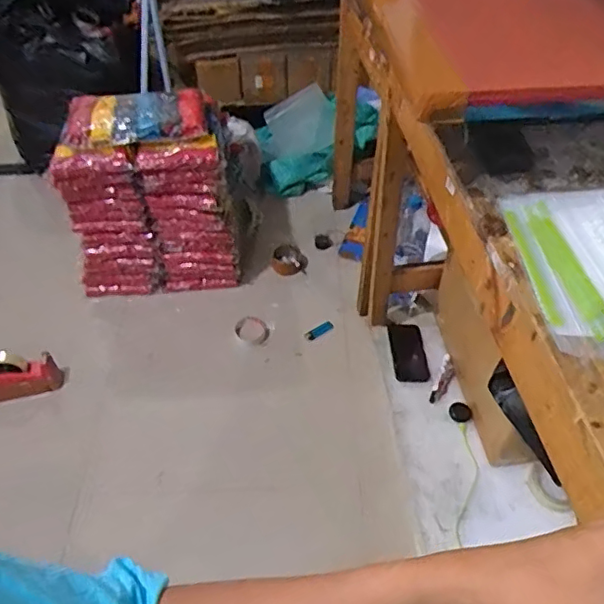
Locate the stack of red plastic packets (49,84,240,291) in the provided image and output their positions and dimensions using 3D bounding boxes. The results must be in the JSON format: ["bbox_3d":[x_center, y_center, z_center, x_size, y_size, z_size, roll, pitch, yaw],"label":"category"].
[{"bbox_3d":[-0.396,-0.273,1.542,0.425,0.493,0.230,-8,47,-6],"label":"stack of red plastic packets"}]

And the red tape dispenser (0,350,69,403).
[{"bbox_3d":[-0.664,0.166,1.346,0.203,0.099,0.078,-10,47,-7],"label":"red tape dispenser"}]

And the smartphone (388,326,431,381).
[{"bbox_3d":[0.263,0.124,1.431,0.080,0.017,0.164,-3,47,-2],"label":"smartphone"}]

